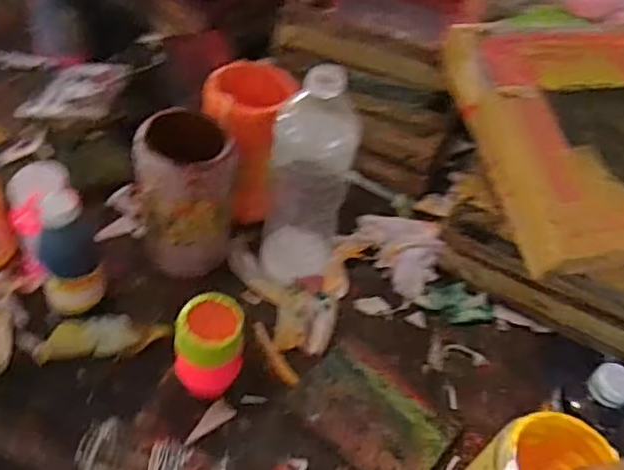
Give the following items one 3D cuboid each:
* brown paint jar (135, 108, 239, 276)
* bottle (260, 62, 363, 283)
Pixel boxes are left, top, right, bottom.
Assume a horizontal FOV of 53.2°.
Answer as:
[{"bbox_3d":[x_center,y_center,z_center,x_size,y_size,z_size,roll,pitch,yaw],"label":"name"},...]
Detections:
[{"bbox_3d":[-0.123,-0.044,0.628,0.094,0.138,0.098,5,50,-6],"label":"brown paint jar"},{"bbox_3d":[-0.003,-0.050,0.613,0.079,0.232,0.073,13,49,0],"label":"bottle"}]

